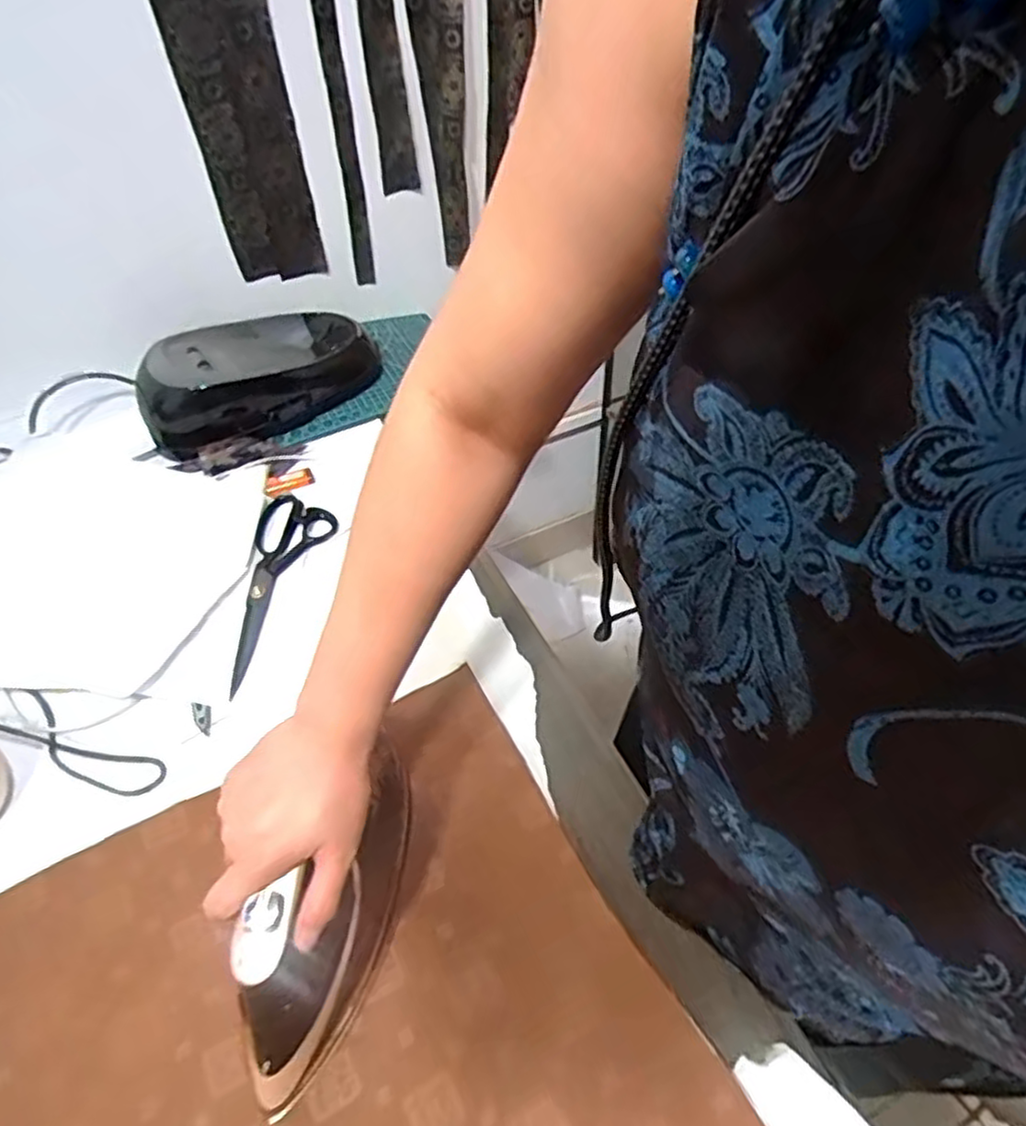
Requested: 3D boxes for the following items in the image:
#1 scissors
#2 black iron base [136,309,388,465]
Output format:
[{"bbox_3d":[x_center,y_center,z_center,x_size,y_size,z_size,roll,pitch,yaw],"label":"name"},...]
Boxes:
[{"bbox_3d":[-0.235,0.017,0.733,0.078,0.009,0.240,-2,50,-2],"label":"scissors"},{"bbox_3d":[-0.312,-0.241,0.888,0.153,0.092,0.296,30,59,24],"label":"black iron base"}]

